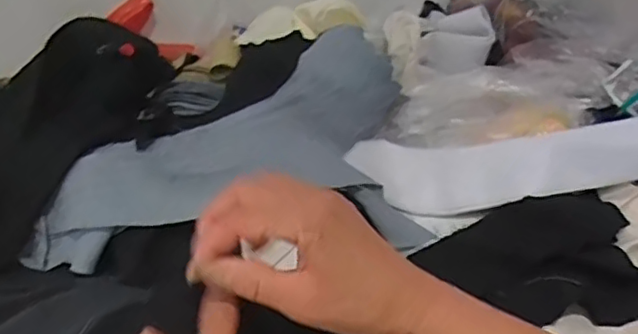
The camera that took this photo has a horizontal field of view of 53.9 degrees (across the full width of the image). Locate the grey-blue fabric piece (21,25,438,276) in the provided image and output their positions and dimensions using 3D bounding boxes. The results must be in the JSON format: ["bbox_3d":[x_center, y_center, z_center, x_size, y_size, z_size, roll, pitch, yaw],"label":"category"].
[{"bbox_3d":[-0.087,-0.030,0.571,0.343,0.071,0.208,-6,41,-5],"label":"grey-blue fabric piece"}]

